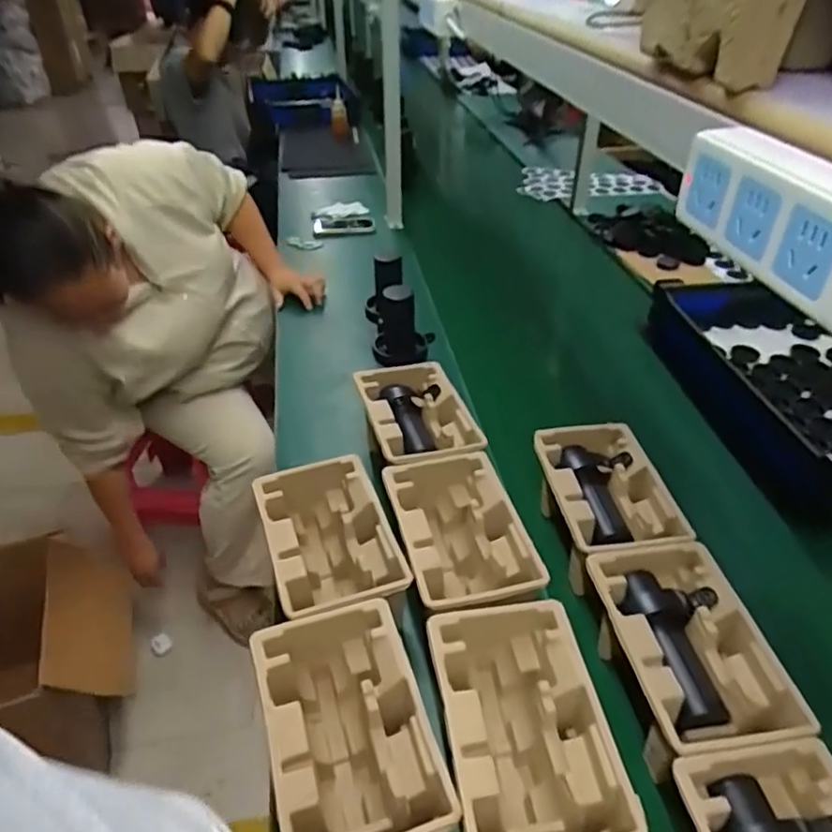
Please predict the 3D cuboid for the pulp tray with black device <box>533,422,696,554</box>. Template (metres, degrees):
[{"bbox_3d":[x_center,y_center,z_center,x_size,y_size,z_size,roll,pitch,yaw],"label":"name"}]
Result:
[{"bbox_3d":[0.253,0.101,0.855,0.144,0.054,0.234,-6,40,-7],"label":"pulp tray with black device"}]

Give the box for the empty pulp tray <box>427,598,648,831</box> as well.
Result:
[{"bbox_3d":[0.101,0.318,0.624,0.150,0.118,0.240,-6,40,-7],"label":"empty pulp tray"}]

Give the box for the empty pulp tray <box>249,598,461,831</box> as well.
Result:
[{"bbox_3d":[-0.066,0.323,0.616,0.142,0.119,0.229,-12,41,-14],"label":"empty pulp tray"}]

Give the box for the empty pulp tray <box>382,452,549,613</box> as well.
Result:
[{"bbox_3d":[0.053,0.171,0.813,0.148,0.119,0.241,-9,40,-10],"label":"empty pulp tray"}]

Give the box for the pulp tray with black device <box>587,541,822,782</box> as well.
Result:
[{"bbox_3d":[0.288,0.254,0.687,0.150,0.080,0.242,-7,40,-9],"label":"pulp tray with black device"}]

